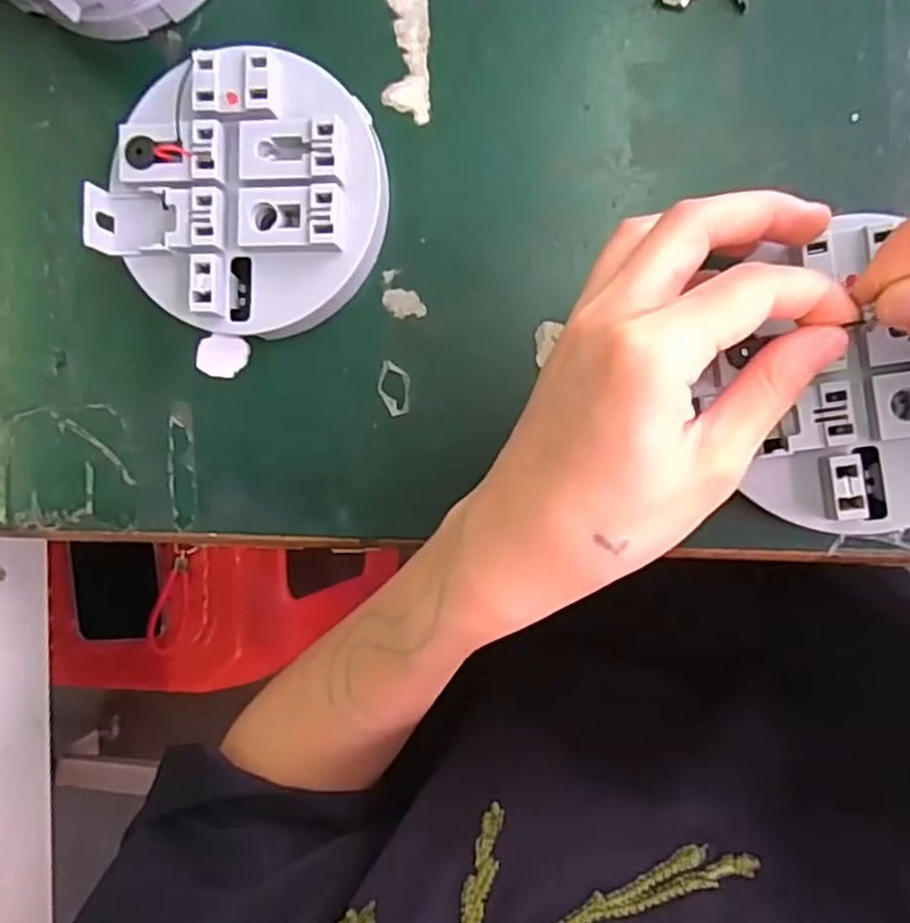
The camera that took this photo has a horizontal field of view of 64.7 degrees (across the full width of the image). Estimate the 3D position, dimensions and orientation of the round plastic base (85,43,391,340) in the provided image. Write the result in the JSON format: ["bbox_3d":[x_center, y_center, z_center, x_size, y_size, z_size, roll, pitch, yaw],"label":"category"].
[{"bbox_3d":[-0.078,-0.100,0.269,0.100,0.025,0.096,0,91,8],"label":"round plastic base"}]

